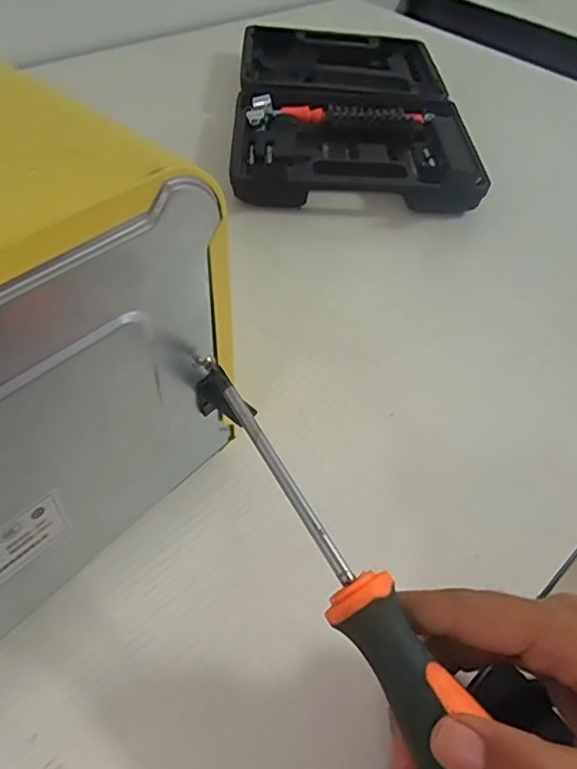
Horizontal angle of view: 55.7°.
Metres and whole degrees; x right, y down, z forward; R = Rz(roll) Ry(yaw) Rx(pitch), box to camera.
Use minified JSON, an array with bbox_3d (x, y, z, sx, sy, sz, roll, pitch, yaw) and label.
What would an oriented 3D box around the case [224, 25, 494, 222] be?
[{"bbox_3d":[0.058,-0.282,0.544,0.212,0.039,0.365,4,50,-3],"label":"case"}]

